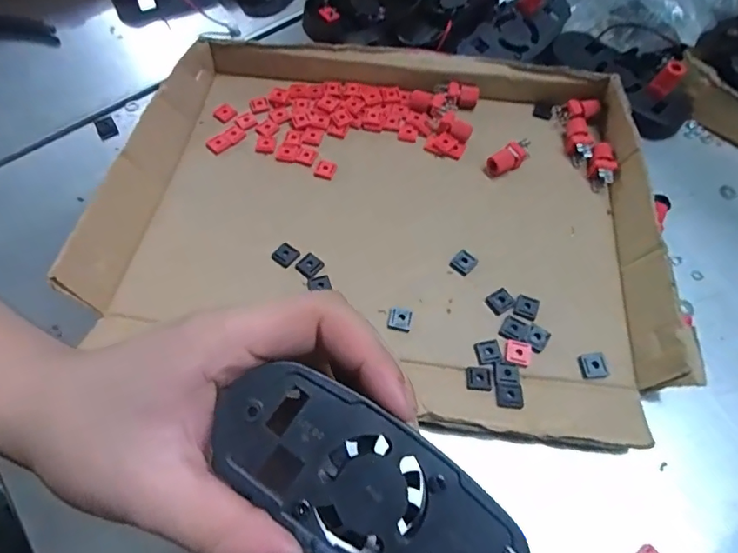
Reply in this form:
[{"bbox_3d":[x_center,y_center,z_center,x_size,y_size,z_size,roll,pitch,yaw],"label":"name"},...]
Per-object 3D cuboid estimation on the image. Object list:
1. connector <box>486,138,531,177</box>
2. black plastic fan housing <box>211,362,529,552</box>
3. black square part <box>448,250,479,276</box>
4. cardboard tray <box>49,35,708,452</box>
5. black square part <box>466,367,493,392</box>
[{"bbox_3d":[0.098,-0.082,0.345,0.035,0.016,0.014,-28,66,-15],"label":"connector"},{"bbox_3d":[0.000,0.070,0.161,0.110,0.006,0.047,34,70,5],"label":"black plastic fan housing"},{"bbox_3d":[0.060,-0.008,0.310,0.013,0.007,0.013,-41,70,-20],"label":"black square part"},{"bbox_3d":[0.013,-0.051,0.316,0.341,0.039,0.268,10,62,4],"label":"cardboard tray"},{"bbox_3d":[0.061,0.056,0.271,0.014,0.004,0.014,4,62,1],"label":"black square part"}]

